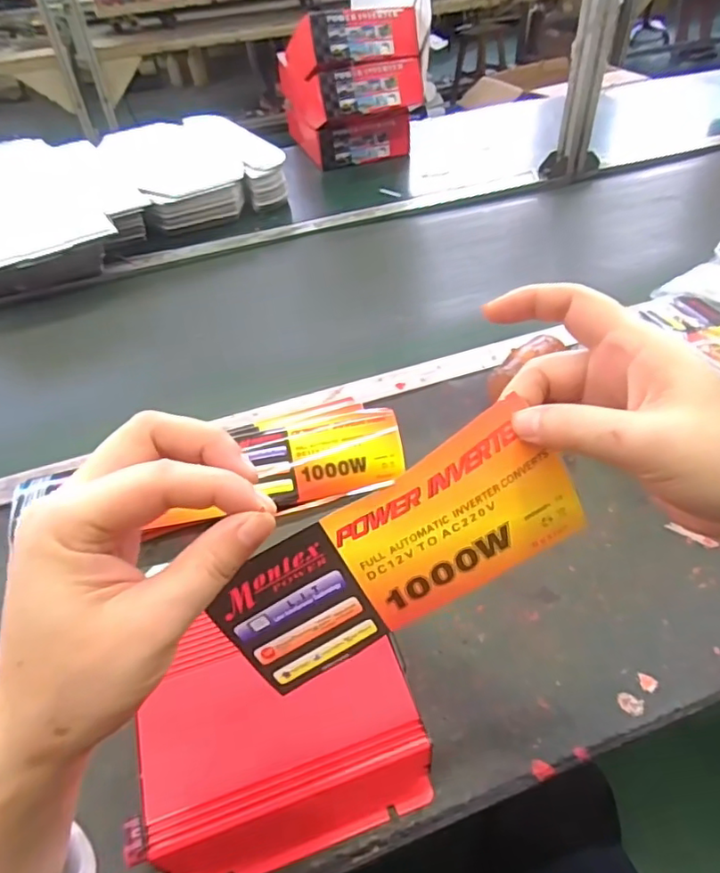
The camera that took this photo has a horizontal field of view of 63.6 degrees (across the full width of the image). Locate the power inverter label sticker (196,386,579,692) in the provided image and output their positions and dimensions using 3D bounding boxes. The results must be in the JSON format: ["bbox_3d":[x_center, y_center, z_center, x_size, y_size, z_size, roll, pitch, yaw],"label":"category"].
[{"bbox_3d":[0.019,0.053,0.261,0.162,0.075,0.009,-28,29,-1],"label":"power inverter label sticker"}]

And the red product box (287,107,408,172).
[{"bbox_3d":[-0.029,-0.644,1.201,0.185,0.090,0.239,-17,46,-13],"label":"red product box"}]

